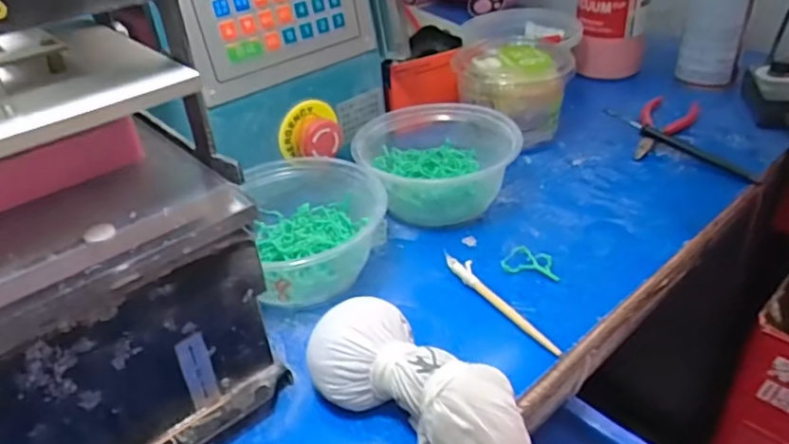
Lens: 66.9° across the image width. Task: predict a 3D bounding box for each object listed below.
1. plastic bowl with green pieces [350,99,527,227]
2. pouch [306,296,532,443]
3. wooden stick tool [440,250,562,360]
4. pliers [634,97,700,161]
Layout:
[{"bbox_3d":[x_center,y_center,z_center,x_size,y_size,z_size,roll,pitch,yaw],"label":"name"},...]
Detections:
[{"bbox_3d":[0.035,-0.050,0.509,0.131,0.062,0.115,3,35,10],"label":"plastic bowl with green pieces"},{"bbox_3d":[0.014,0.093,0.322,0.137,0.044,0.054,25,44,35],"label":"pouch"},{"bbox_3d":[0.069,0.053,0.409,0.016,0.008,0.118,-19,37,-20],"label":"wooden stick tool"},{"bbox_3d":[0.261,-0.094,0.583,0.050,0.011,0.127,19,41,29],"label":"pliers"}]

